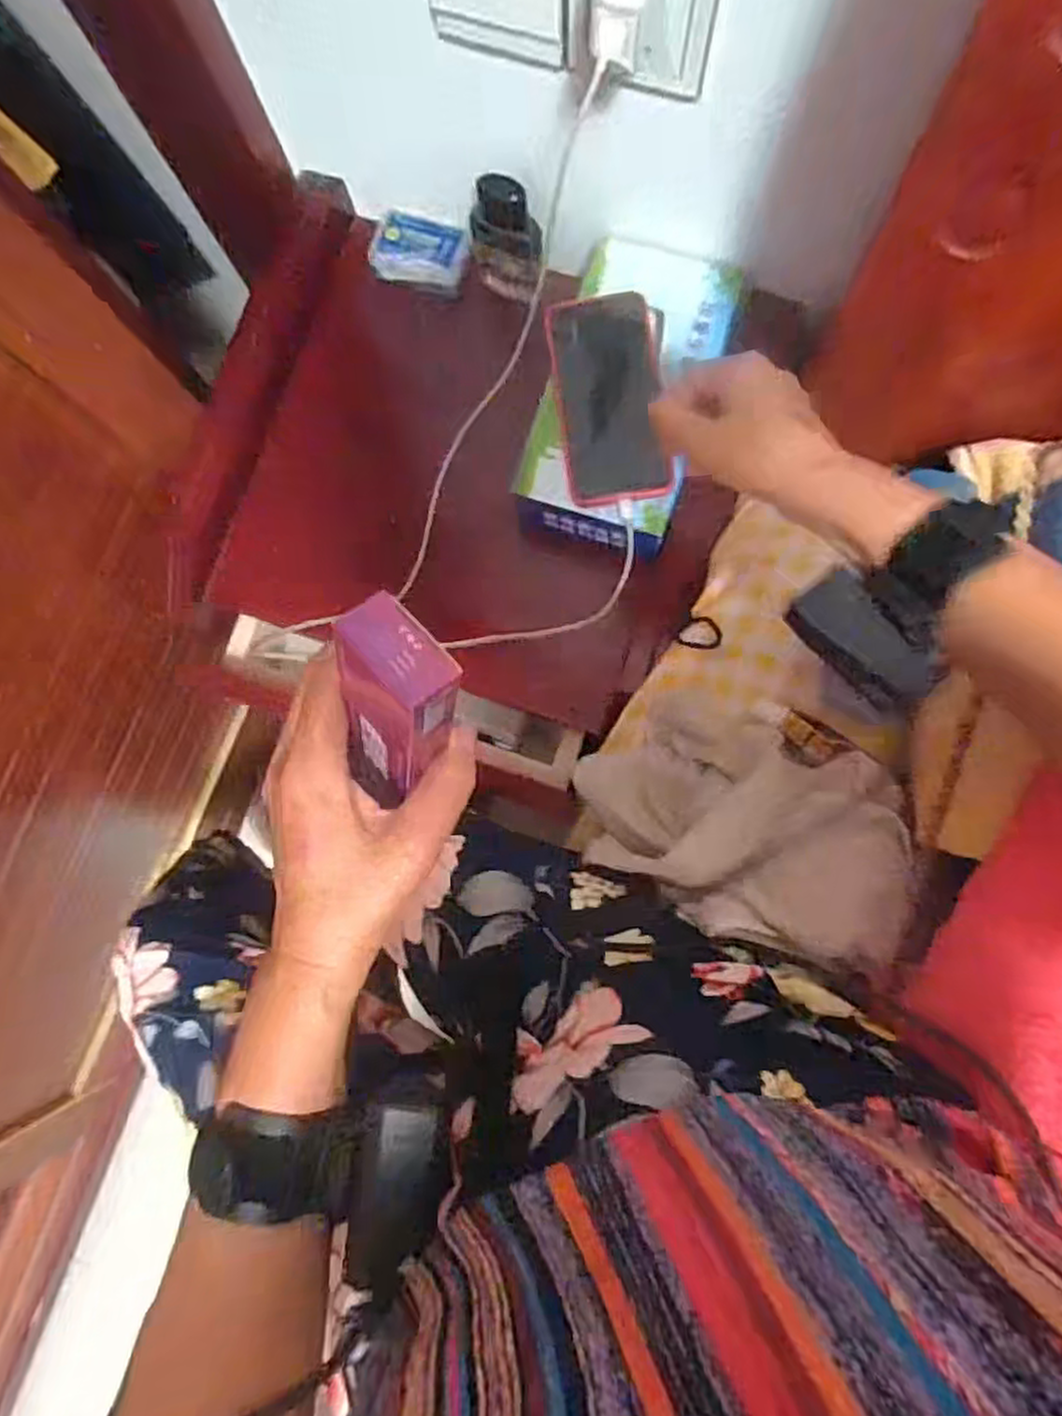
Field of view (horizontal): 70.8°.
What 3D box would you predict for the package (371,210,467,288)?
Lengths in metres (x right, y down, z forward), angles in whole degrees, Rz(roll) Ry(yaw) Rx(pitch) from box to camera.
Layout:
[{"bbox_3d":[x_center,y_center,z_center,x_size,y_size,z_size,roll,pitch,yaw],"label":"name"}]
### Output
[{"bbox_3d":[-0.096,-0.400,0.652,0.081,0.023,0.047,9,83,4],"label":"package"}]

